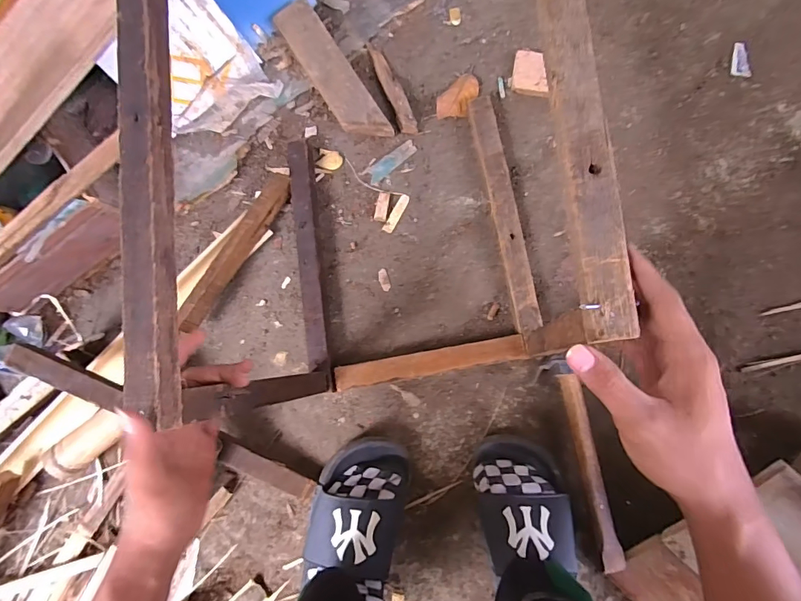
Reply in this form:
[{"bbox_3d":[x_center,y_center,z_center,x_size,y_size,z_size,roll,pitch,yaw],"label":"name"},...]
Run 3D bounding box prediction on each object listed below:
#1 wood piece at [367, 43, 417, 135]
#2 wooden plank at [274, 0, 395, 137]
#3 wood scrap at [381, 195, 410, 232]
[{"bbox_3d":[-0.015,-0.308,0.617,0.021,0.018,0.154,-24,81,1],"label":"wood piece"},{"bbox_3d":[-0.097,-0.322,0.611,0.059,0.048,0.235,-35,81,0],"label":"wooden plank"},{"bbox_3d":[-0.006,-0.124,0.605,0.014,0.004,0.059,28,86,8],"label":"wood scrap"}]

